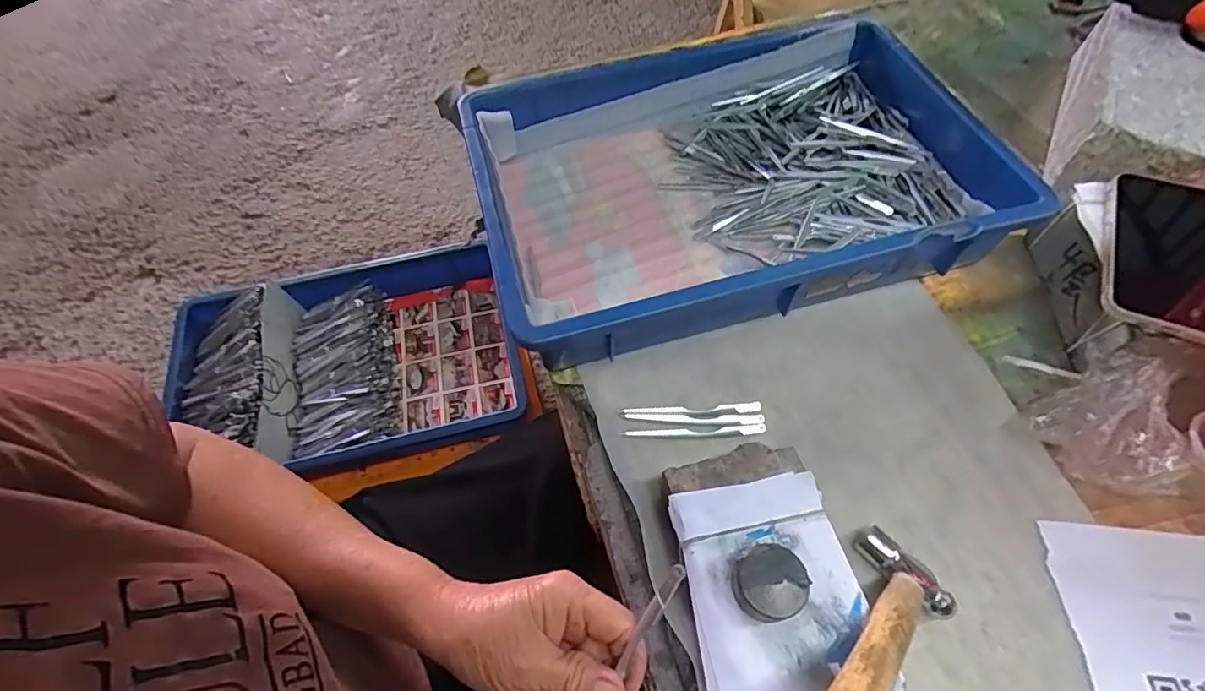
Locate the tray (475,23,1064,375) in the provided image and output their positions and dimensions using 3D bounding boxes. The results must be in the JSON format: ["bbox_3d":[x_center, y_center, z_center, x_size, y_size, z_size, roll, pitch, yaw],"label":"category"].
[{"bbox_3d":[0.111,-0.150,0.492,0.427,0.078,0.282,-15,60,-5],"label":"tray"}]

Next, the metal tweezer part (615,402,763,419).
[{"bbox_3d":[0.068,0.050,0.417,0.106,0.007,0.010,-3,59,2],"label":"metal tweezer part"}]

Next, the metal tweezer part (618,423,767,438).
[{"bbox_3d":[0.068,0.065,0.411,0.107,0.009,0.008,-4,59,1],"label":"metal tweezer part"}]

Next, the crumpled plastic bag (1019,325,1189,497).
[{"bbox_3d":[0.360,0.052,0.377,0.091,0.045,0.090,-38,65,-18],"label":"crumpled plastic bag"}]

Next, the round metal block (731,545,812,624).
[{"bbox_3d":[0.092,0.133,0.304,0.040,0.018,0.036,-17,60,-8],"label":"round metal block"}]

